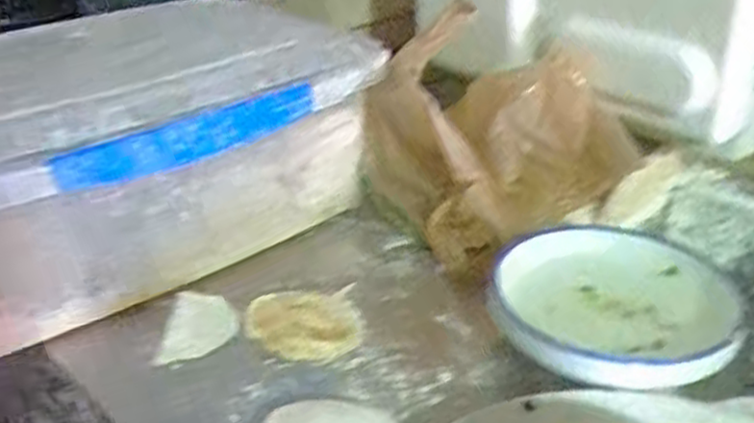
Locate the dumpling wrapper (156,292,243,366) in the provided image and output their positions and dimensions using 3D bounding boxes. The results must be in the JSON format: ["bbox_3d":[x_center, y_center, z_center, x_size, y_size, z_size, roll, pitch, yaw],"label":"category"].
[{"bbox_3d":[-0.122,0.080,0.538,0.048,0.010,0.066,0,31,5],"label":"dumpling wrapper"}]

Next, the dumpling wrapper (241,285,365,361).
[{"bbox_3d":[-0.051,0.078,0.541,0.079,0.005,0.079,-8,31,-8],"label":"dumpling wrapper"}]

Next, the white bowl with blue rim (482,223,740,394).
[{"bbox_3d":[0.156,0.069,0.506,0.157,0.049,0.144,-2,31,1],"label":"white bowl with blue rim"}]

